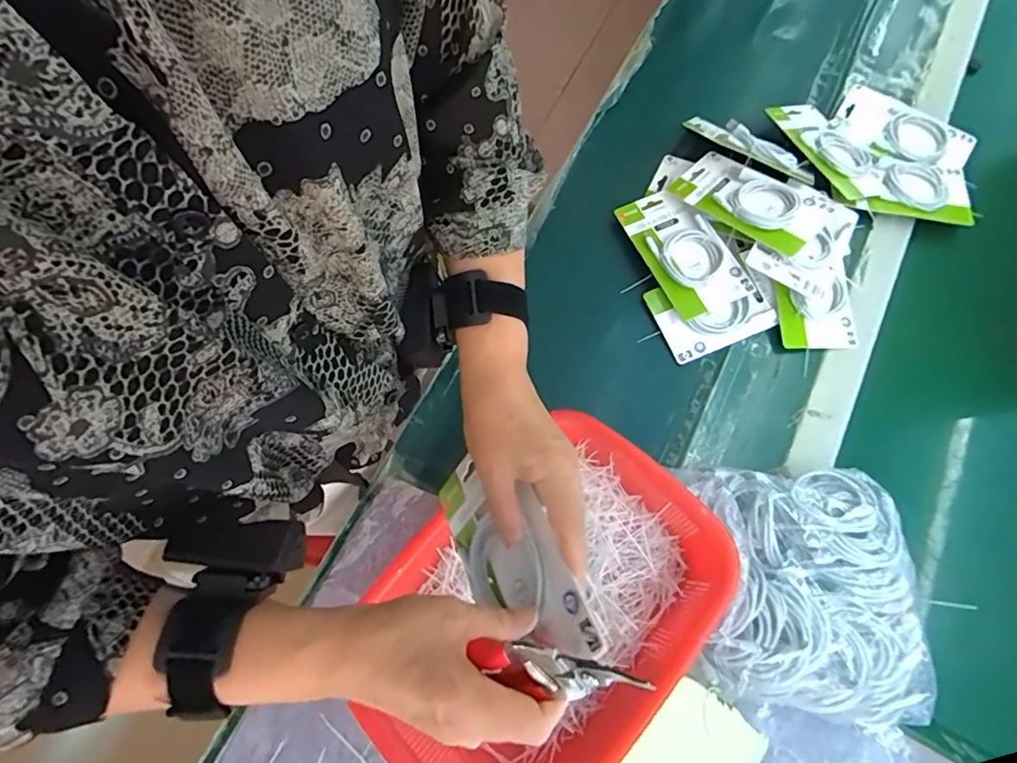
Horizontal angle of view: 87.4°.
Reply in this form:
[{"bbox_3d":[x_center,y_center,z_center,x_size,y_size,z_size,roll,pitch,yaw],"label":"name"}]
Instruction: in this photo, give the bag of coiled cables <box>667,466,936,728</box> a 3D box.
[{"bbox_3d":[0.289,0.198,0.511,0.211,0.084,0.230,2,71,1],"label":"bag of coiled cables"}]

